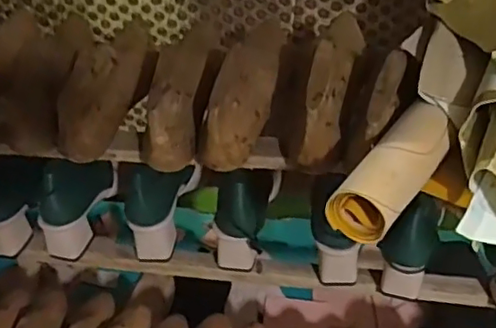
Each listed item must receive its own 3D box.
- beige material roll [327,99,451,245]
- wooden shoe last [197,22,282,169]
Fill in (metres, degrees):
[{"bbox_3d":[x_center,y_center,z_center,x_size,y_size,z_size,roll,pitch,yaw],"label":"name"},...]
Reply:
[{"bbox_3d":[0.120,0.004,0.483,0.052,0.046,0.135,24,48,30],"label":"beige material roll"},{"bbox_3d":[-0.005,-0.087,0.625,0.059,0.078,0.217,9,42,16],"label":"wooden shoe last"}]

